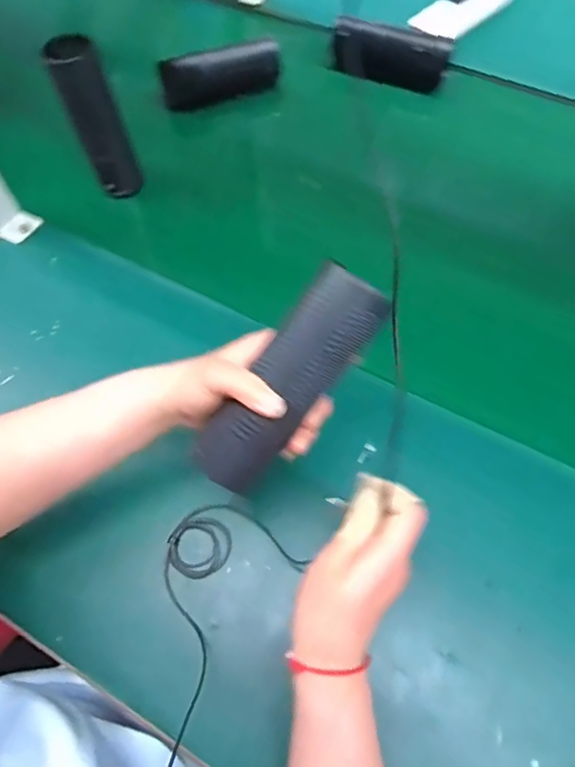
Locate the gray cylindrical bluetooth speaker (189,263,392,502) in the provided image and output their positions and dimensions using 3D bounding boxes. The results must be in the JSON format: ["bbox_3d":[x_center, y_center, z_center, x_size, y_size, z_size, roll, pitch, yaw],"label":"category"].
[{"bbox_3d":[-0.002,0.000,0.338,0.047,0.039,0.159,41,103,20],"label":"gray cylindrical bluetooth speaker"}]

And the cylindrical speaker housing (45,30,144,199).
[{"bbox_3d":[-0.206,-0.284,0.571,0.048,0.164,0.041,-17,63,-7],"label":"cylindrical speaker housing"}]

